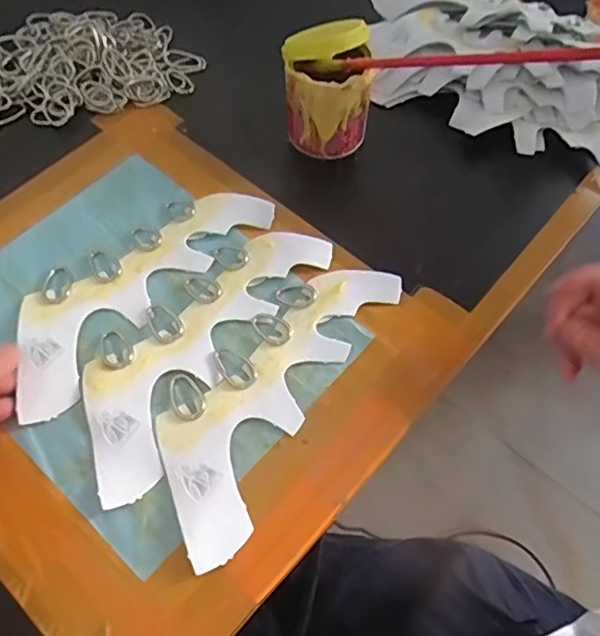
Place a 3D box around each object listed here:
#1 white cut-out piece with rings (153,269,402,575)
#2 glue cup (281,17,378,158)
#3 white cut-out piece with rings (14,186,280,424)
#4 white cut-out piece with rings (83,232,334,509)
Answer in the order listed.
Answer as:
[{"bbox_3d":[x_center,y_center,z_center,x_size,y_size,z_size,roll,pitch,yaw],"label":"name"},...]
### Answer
[{"bbox_3d":[-0.023,0.040,0.360,0.084,0.007,0.215,29,64,14],"label":"white cut-out piece with rings"},{"bbox_3d":[0.021,-0.175,0.436,0.063,0.078,0.063,0,61,-1],"label":"glue cup"},{"bbox_3d":[-0.119,-0.028,0.397,0.082,0.010,0.215,39,69,19],"label":"white cut-out piece with rings"},{"bbox_3d":[-0.071,0.011,0.374,0.079,0.009,0.214,31,65,15],"label":"white cut-out piece with rings"}]

